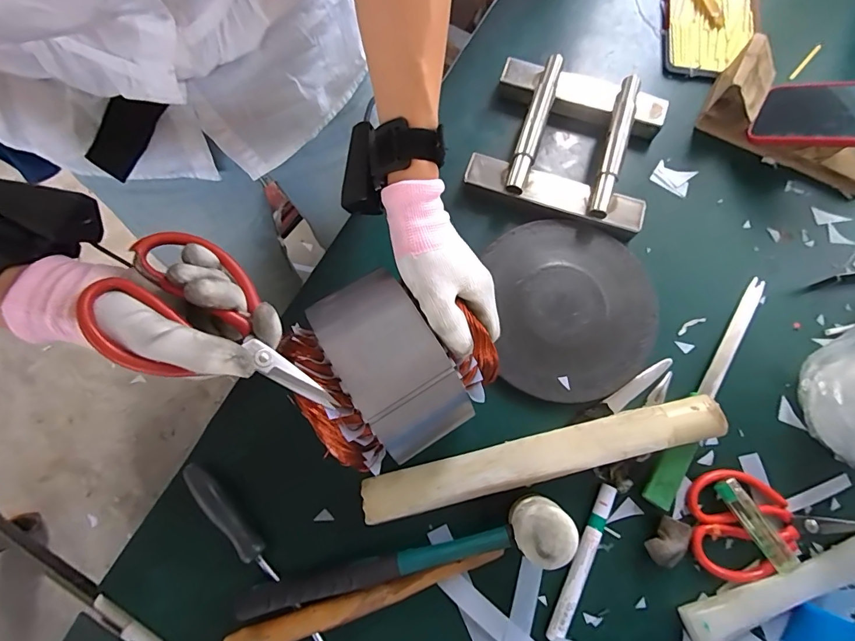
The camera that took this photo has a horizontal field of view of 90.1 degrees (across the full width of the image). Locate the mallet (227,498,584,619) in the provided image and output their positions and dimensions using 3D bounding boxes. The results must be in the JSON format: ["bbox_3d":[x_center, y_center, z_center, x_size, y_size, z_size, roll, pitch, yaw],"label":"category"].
[{"bbox_3d":[-0.020,0.210,0.358,0.287,0.068,0.050,-17,76,-5],"label":"mallet"}]

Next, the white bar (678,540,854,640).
[{"bbox_3d":[0.375,0.227,0.390,0.303,0.017,0.037,-19,76,-6],"label":"white bar"}]

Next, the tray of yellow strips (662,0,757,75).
[{"bbox_3d":[0.371,-0.409,0.559,0.117,0.020,0.208,7,75,1],"label":"tray of yellow strips"}]

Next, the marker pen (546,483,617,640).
[{"bbox_3d":[0.143,0.219,0.390,0.016,0.012,0.139,27,76,6],"label":"marker pen"}]

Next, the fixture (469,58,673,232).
[{"bbox_3d":[0.162,-0.208,0.487,0.190,0.038,0.180,18,76,4],"label":"fixture"}]

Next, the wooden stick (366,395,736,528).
[{"bbox_3d":[0.107,0.127,0.400,0.340,0.040,0.045,-13,76,-4],"label":"wooden stick"}]

